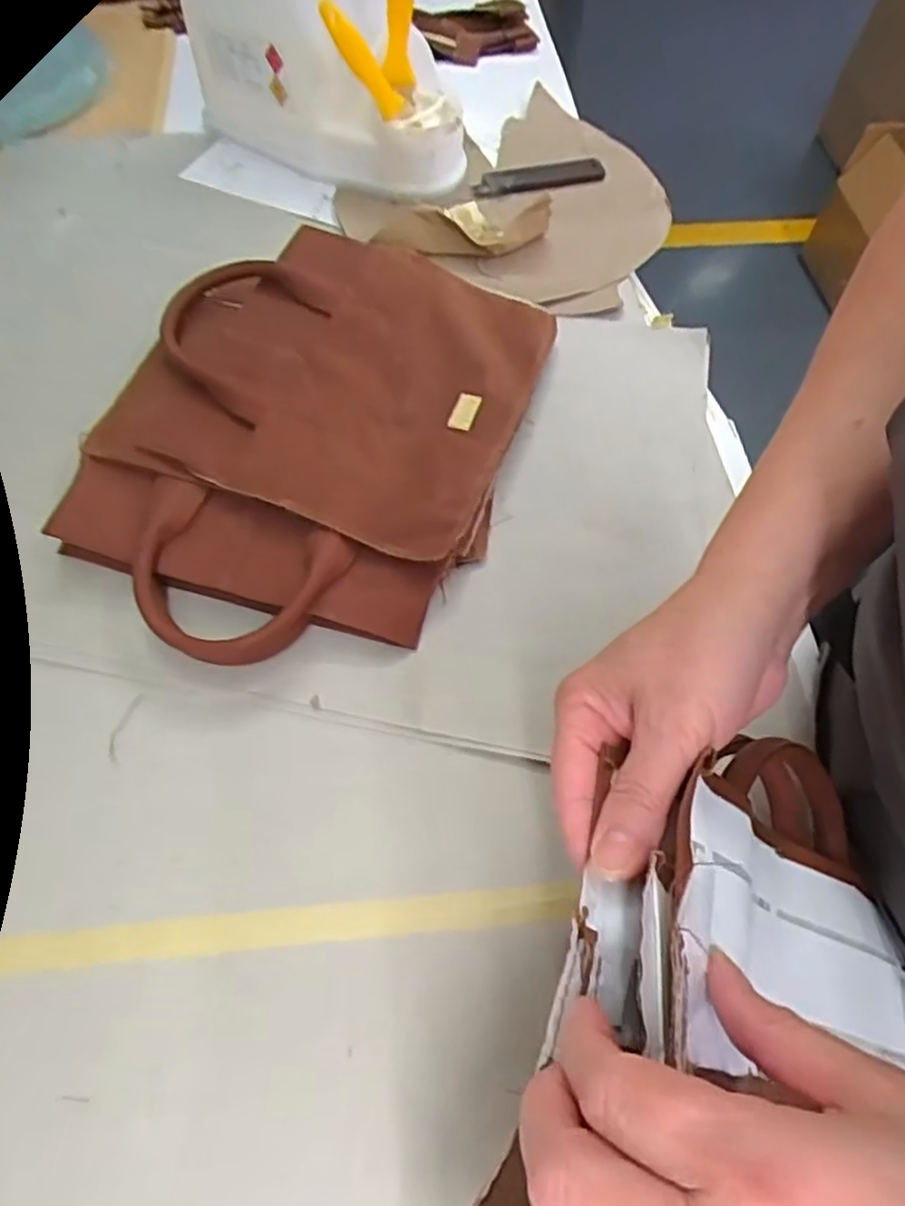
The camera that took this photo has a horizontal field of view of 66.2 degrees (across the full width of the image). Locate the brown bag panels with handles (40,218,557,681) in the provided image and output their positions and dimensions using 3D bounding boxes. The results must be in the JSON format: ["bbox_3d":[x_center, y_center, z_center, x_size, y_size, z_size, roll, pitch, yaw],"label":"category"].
[{"bbox_3d":[-0.093,-0.117,0.475,0.253,0.047,0.336,17,64,6],"label":"brown bag panels with handles"}]

